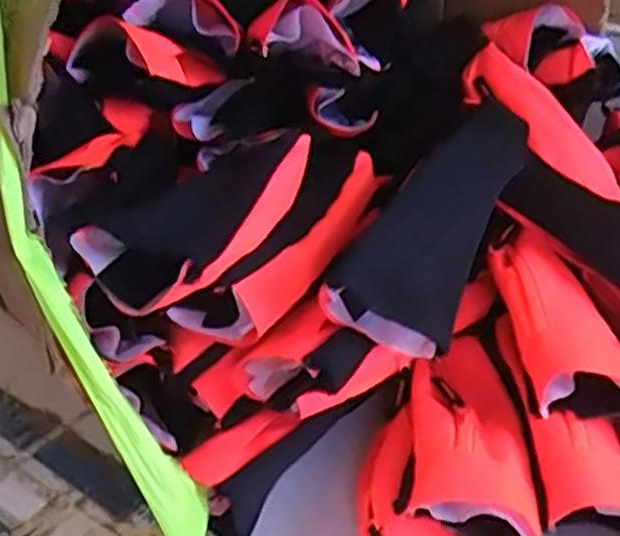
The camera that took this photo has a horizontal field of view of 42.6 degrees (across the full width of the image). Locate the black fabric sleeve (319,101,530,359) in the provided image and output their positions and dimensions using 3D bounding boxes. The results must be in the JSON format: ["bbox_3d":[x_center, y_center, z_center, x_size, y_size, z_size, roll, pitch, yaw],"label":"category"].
[{"bbox_3d":[0.101,-0.039,0.599,0.090,0.045,0.224,39,64,-6],"label":"black fabric sleeve"}]

